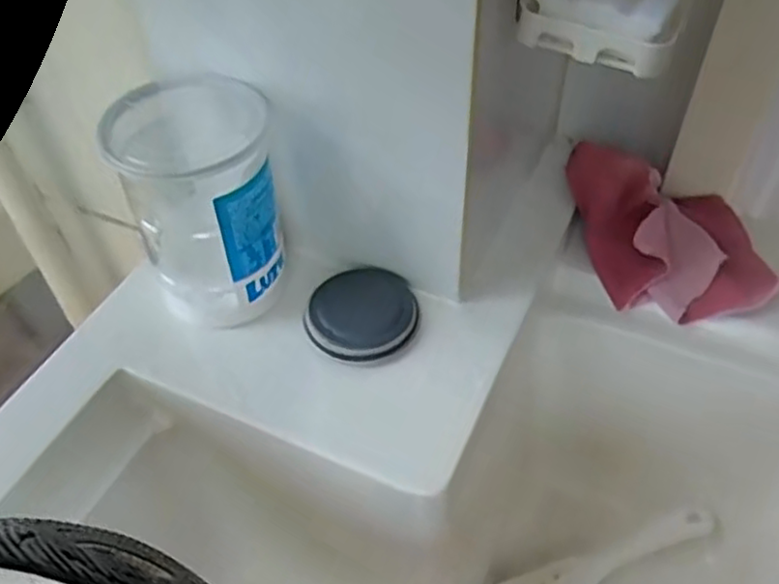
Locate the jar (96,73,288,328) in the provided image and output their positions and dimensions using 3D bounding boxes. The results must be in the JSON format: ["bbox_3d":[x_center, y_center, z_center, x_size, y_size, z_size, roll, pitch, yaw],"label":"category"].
[{"bbox_3d":[-0.124,-0.057,0.499,0.088,0.148,0.092,-1,49,1],"label":"jar"}]

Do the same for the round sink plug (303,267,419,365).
[{"bbox_3d":[-0.020,0.016,0.515,0.079,0.026,0.073,-1,49,1],"label":"round sink plug"}]

